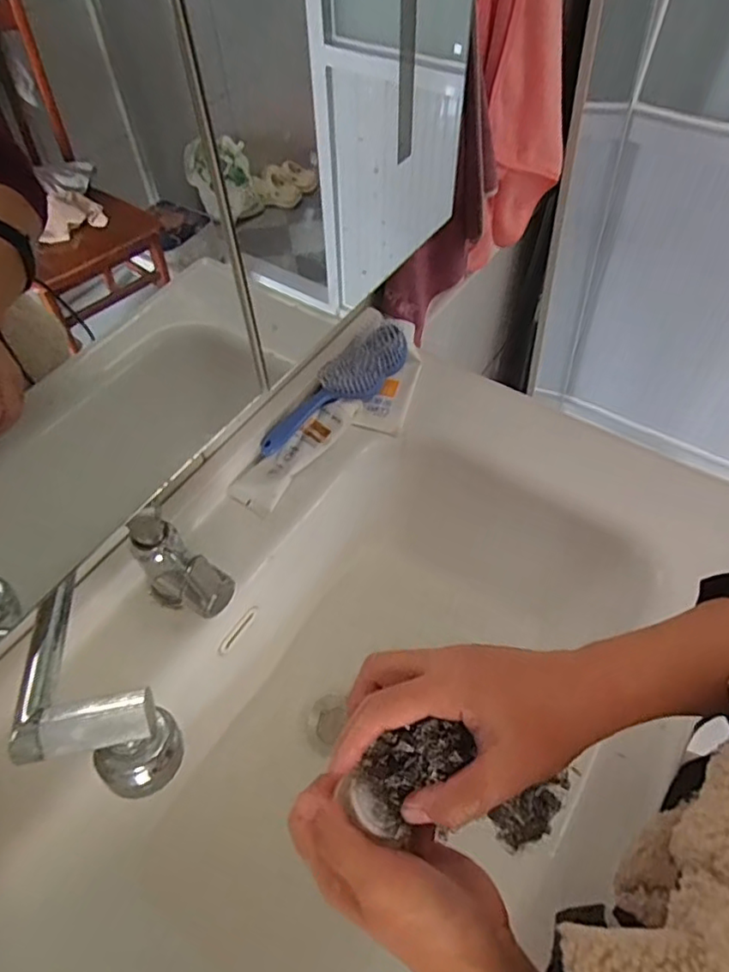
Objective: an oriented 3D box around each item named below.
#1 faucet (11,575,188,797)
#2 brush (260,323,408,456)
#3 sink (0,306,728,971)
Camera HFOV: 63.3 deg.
[{"bbox_3d":[-0.169,0.128,0.351,0.069,0.058,0.126,-38,62,-23],"label":"faucet"},{"bbox_3d":[-0.033,-0.108,0.661,0.208,0.031,0.059,-41,62,-11],"label":"brush"},{"bbox_3d":[-0.014,0.208,0.543,0.492,0.174,0.796,28,59,20],"label":"sink"}]

